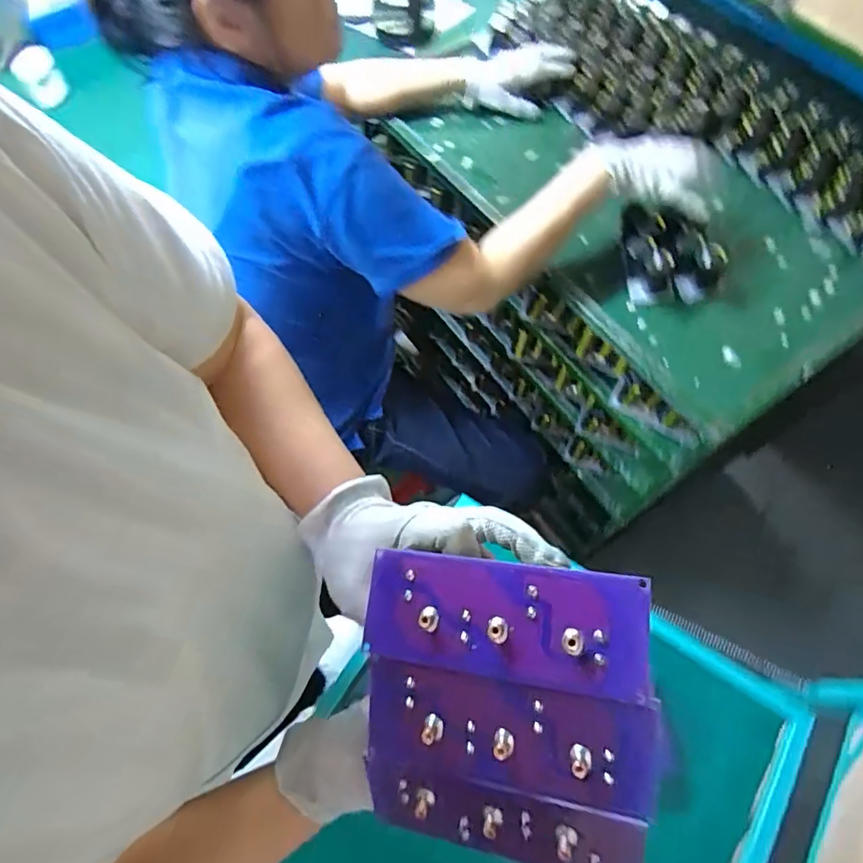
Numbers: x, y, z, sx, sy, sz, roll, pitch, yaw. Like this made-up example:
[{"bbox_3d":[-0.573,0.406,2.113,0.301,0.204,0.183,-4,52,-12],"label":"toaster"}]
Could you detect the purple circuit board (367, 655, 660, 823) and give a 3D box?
[{"bbox_3d":[0.033,0.144,0.251,0.134,0.006,0.052,1,90,18],"label":"purple circuit board"}]

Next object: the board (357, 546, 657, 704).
[{"bbox_3d":[0.033,0.092,0.258,0.134,0.004,0.052,2,75,18],"label":"board"}]

